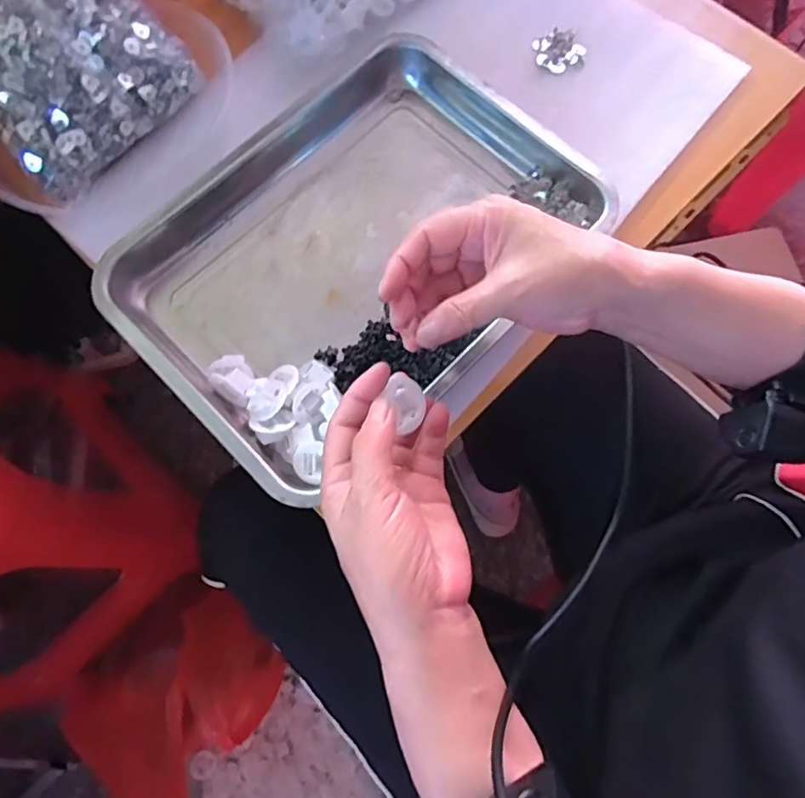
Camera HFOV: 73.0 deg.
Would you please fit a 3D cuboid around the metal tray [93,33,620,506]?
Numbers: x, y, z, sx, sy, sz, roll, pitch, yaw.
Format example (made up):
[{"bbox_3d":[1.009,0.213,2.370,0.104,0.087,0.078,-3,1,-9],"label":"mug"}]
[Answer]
[{"bbox_3d":[-0.037,-0.125,0.450,0.267,0.047,0.364,42,79,11],"label":"metal tray"}]

